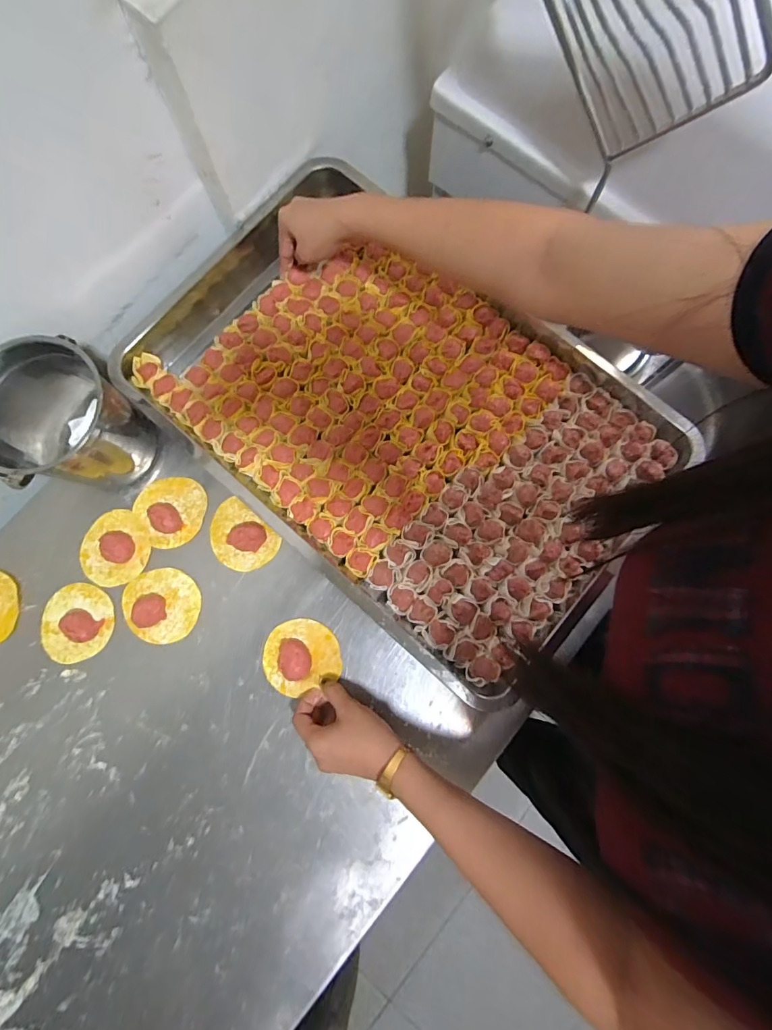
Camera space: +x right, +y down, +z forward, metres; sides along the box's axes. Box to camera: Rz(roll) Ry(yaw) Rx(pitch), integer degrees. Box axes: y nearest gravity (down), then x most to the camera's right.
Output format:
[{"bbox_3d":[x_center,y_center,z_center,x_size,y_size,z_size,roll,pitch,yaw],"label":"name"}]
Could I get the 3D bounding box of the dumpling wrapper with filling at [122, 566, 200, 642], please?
[{"bbox_3d":[-0.263,0.104,0.520,0.088,0.010,0.082,0,78,-1],"label":"dumpling wrapper with filling"}]

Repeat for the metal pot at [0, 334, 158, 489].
[{"bbox_3d":[-0.348,-0.099,0.493,0.116,0.146,0.132,43,81,8],"label":"metal pot"}]

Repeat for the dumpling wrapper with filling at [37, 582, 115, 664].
[{"bbox_3d":[-0.361,0.123,0.513,0.085,0.019,0.084,0,78,-1],"label":"dumpling wrapper with filling"}]

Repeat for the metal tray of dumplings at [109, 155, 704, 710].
[{"bbox_3d":[0.002,-0.121,0.517,0.589,0.059,0.376,39,80,7],"label":"metal tray of dumplings"}]

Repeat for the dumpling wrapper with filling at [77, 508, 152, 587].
[{"bbox_3d":[-0.326,0.040,0.532,0.078,0.015,0.083,-32,80,-7],"label":"dumpling wrapper with filling"}]

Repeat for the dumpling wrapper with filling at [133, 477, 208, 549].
[{"bbox_3d":[-0.256,-0.008,0.535,0.080,0.023,0.081,-29,80,-6],"label":"dumpling wrapper with filling"}]

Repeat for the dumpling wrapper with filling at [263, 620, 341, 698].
[{"bbox_3d":[-0.093,0.152,0.487,0.082,0.024,0.074,-13,79,-3],"label":"dumpling wrapper with filling"}]

